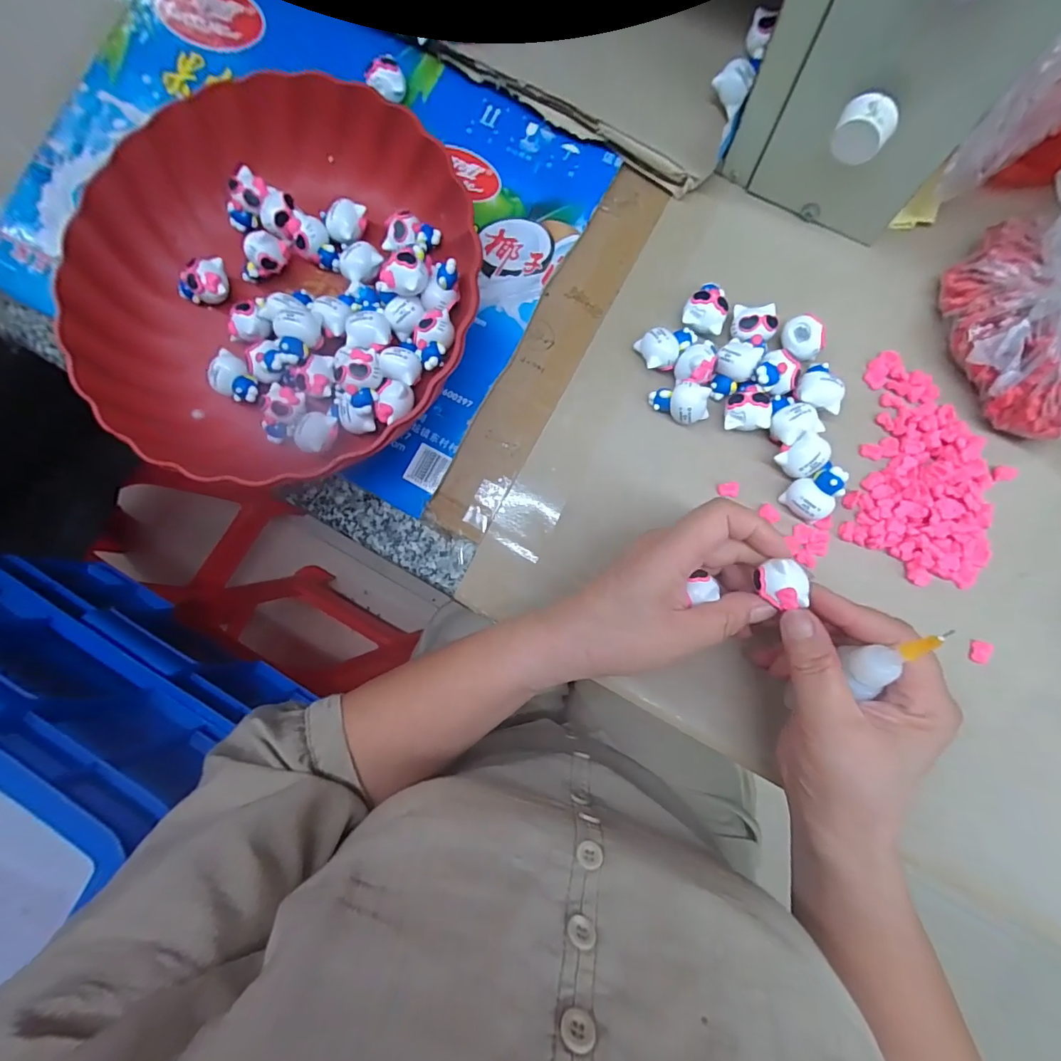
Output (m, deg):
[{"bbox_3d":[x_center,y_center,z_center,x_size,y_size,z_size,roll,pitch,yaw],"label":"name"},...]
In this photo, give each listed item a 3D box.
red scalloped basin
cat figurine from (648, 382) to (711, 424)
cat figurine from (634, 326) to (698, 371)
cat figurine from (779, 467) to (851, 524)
[{"bbox_3d":[-0.151,-0.149,0.293,0.237,0.058,0.243,0,84,4],"label":"red scalloped basin"},{"bbox_3d":[0.090,-0.075,0.285,0.033,0.024,0.022,-5,84,4],"label":"cat figurine"},{"bbox_3d":[0.085,-0.113,0.291,0.034,0.020,0.024,-22,83,2],"label":"cat figurine"},{"bbox_3d":[0.166,-0.021,0.272,0.025,0.024,0.028,41,88,7],"label":"cat figurine"}]

